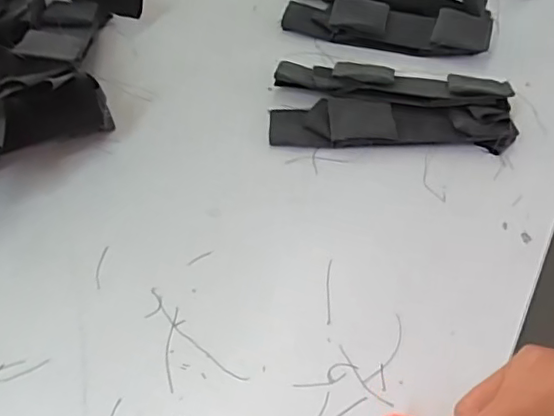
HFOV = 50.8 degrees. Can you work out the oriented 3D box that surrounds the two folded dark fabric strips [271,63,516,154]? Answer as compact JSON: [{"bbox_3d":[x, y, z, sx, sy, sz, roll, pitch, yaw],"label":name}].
[{"bbox_3d":[0.092,-0.087,0.480,0.190,0.031,0.092,7,51,6],"label":"two folded dark fabric strips"}]

